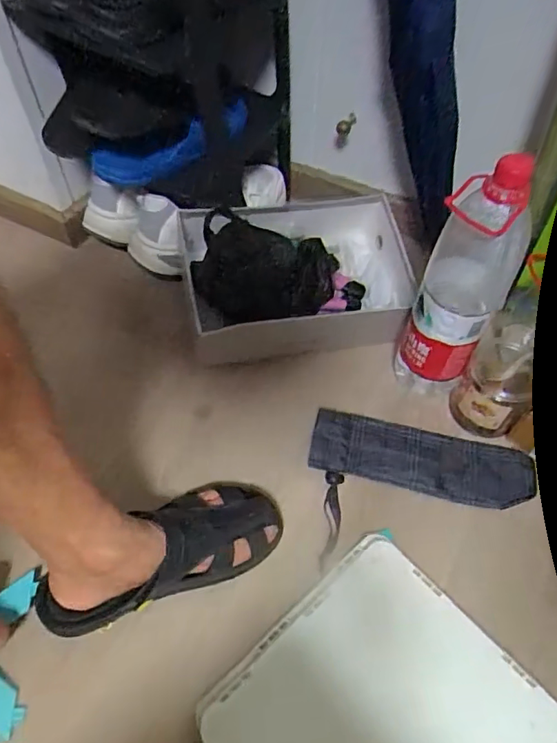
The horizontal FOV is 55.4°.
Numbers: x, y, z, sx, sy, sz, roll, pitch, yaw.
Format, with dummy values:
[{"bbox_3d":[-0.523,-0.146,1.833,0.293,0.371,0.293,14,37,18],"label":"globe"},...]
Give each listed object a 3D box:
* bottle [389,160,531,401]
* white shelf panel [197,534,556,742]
[{"bbox_3d":[0.196,-0.090,0.585,0.088,0.304,0.088,22,57,12],"label":"bottle"},{"bbox_3d":[0.095,0.321,0.485,0.257,0.014,0.250,-37,63,-23],"label":"white shelf panel"}]

